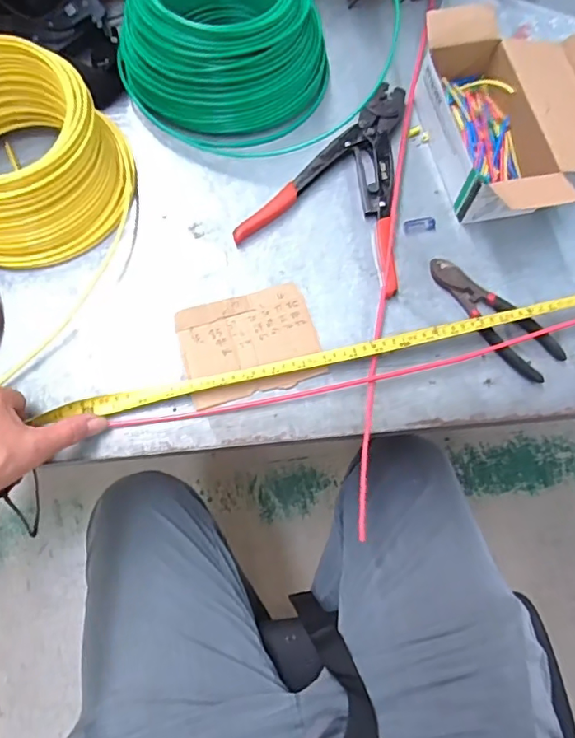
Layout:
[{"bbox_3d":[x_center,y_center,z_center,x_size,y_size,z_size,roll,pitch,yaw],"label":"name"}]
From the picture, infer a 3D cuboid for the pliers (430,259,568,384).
[{"bbox_3d":[0.206,-0.054,0.537,0.048,0.012,0.157,-41,78,-13],"label":"pliers"}]

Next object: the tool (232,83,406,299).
[{"bbox_3d":[0.077,-0.217,0.589,0.173,0.018,0.251,23,73,6],"label":"tool"}]

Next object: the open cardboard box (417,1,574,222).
[{"bbox_3d":[0.258,-0.274,0.582,0.181,0.073,0.250,-11,73,-5],"label":"open cardboard box"}]

